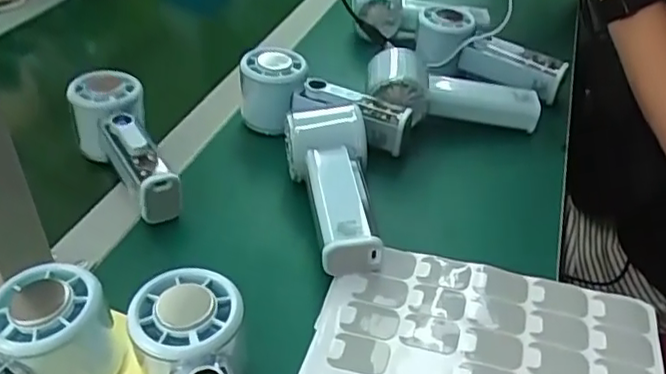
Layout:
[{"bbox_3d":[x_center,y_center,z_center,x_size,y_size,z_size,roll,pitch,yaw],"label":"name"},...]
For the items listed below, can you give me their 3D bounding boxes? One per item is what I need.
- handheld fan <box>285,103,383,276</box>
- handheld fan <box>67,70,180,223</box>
[{"bbox_3d":[0.003,-0.002,0.469,0.060,0.038,0.140,-7,50,-8],"label":"handheld fan"},{"bbox_3d":[-0.166,-0.031,0.507,0.057,0.065,0.147,-16,39,-19],"label":"handheld fan"}]

